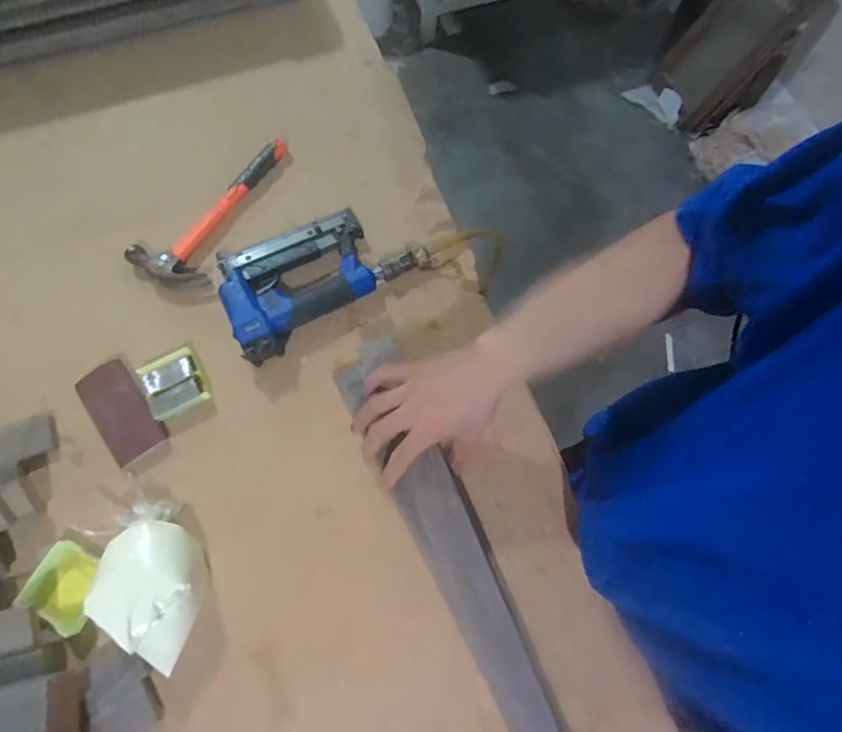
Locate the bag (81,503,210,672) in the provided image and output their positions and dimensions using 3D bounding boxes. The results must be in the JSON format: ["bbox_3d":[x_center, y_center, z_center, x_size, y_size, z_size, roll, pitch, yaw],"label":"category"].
[{"bbox_3d":[-0.260,0.208,0.467,0.092,0.054,0.150,-34,74,-12],"label":"bag"}]

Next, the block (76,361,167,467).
[{"bbox_3d":[-0.335,0.050,0.546,0.059,0.020,0.114,-37,75,-12],"label":"block"}]

